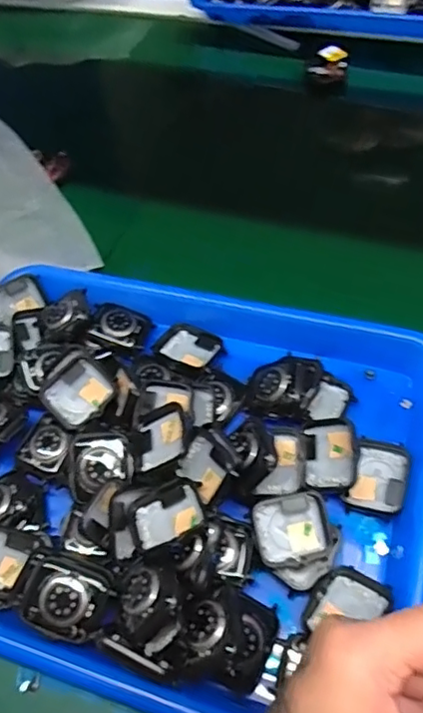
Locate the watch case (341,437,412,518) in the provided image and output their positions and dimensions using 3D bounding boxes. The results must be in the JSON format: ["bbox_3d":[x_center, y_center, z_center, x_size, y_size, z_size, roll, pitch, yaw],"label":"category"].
[{"bbox_3d":[0.100,0.072,0.338,0.031,0.010,0.043,13,60,16],"label":"watch case"}]

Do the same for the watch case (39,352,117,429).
[{"bbox_3d":[-0.090,0.023,0.377,0.043,0.017,0.046,28,79,-1],"label":"watch case"}]

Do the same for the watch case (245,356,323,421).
[{"bbox_3d":[0.047,0.016,0.365,0.043,0.023,0.041,17,62,18],"label":"watch case"}]

